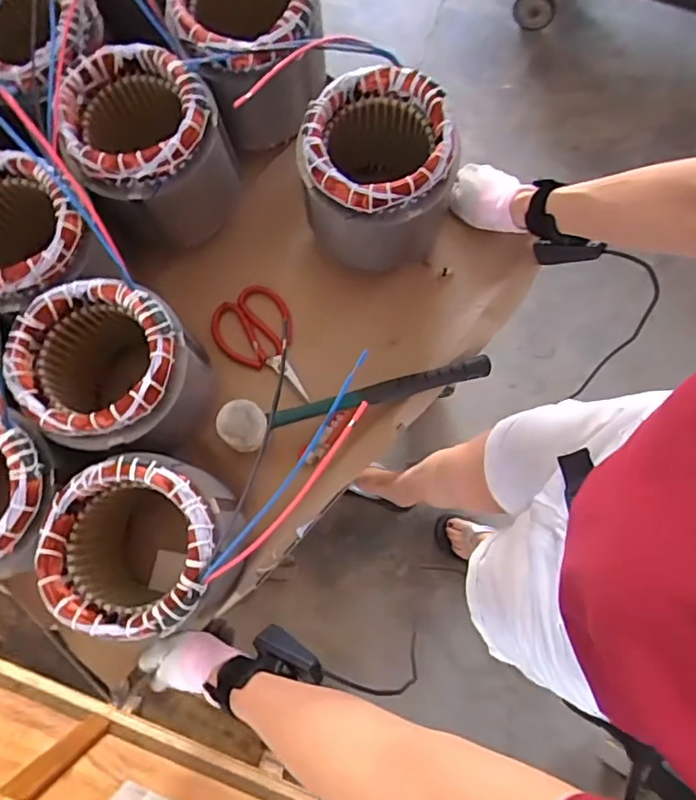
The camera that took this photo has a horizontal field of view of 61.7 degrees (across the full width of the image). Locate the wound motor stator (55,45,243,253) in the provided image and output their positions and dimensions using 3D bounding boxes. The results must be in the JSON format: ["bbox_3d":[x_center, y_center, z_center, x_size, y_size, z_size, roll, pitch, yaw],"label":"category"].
[{"bbox_3d":[-0.198,-0.258,0.603,0.150,0.127,0.142,15,76,4],"label":"wound motor stator"}]

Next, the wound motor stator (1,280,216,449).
[{"bbox_3d":[-0.223,-0.025,0.560,0.132,0.130,0.143,0,75,0],"label":"wound motor stator"}]

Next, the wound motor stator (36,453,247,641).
[{"bbox_3d":[-0.181,0.139,0.541,0.139,0.157,0.137,0,75,0],"label":"wound motor stator"}]

